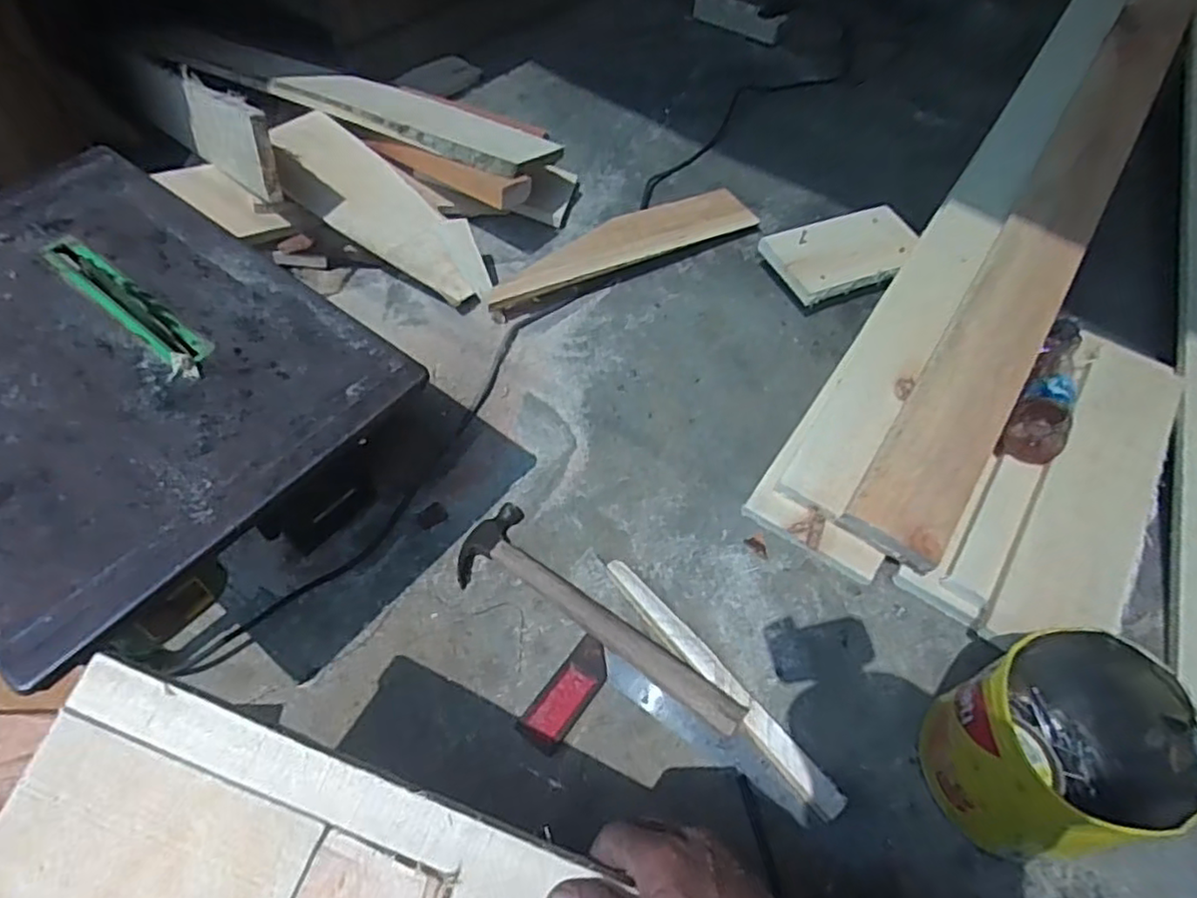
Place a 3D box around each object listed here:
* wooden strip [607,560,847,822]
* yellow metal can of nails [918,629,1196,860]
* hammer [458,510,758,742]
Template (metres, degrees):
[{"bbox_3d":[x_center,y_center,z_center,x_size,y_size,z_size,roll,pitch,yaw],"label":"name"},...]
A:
[{"bbox_3d":[0.111,0.215,0.645,0.027,0.017,0.293,-33,65,-22],"label":"wooden strip"},{"bbox_3d":[0.373,0.234,0.550,0.160,0.141,0.135,-10,56,-15],"label":"yellow metal can of nails"},{"bbox_3d":[-0.012,0.172,0.662,0.319,0.060,0.093,41,59,20],"label":"hammer"}]

